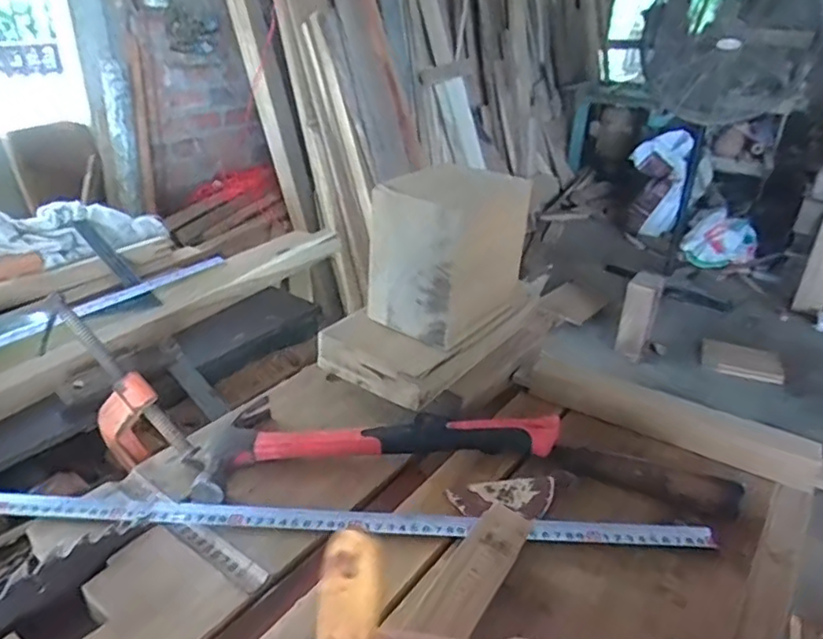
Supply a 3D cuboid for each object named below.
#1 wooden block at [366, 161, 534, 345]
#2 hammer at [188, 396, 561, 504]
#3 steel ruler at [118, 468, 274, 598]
[{"bbox_3d":[0.032,-0.068,0.634,0.105,0.142,0.113,24,35,34],"label":"wooden block"},{"bbox_3d":[-0.030,0.111,0.580,0.332,0.040,0.127,0,27,-5],"label":"hammer"},{"bbox_3d":[-0.189,0.171,0.511,0.189,0.007,0.024,23,37,31],"label":"steel ruler"}]

